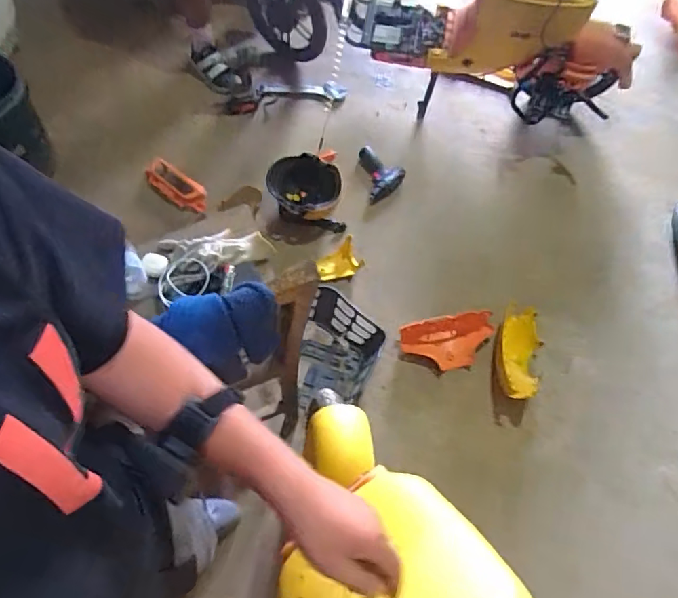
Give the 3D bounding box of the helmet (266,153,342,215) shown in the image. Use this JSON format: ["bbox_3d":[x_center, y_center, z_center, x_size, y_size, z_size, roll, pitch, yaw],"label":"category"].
[{"bbox_3d":[-0.119,-0.357,1.685,0.236,0.140,0.187,20,64,5],"label":"helmet"}]

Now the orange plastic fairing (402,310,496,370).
[{"bbox_3d":[0.332,0.131,1.541,0.286,0.073,0.151,-7,65,-2],"label":"orange plastic fairing"}]

